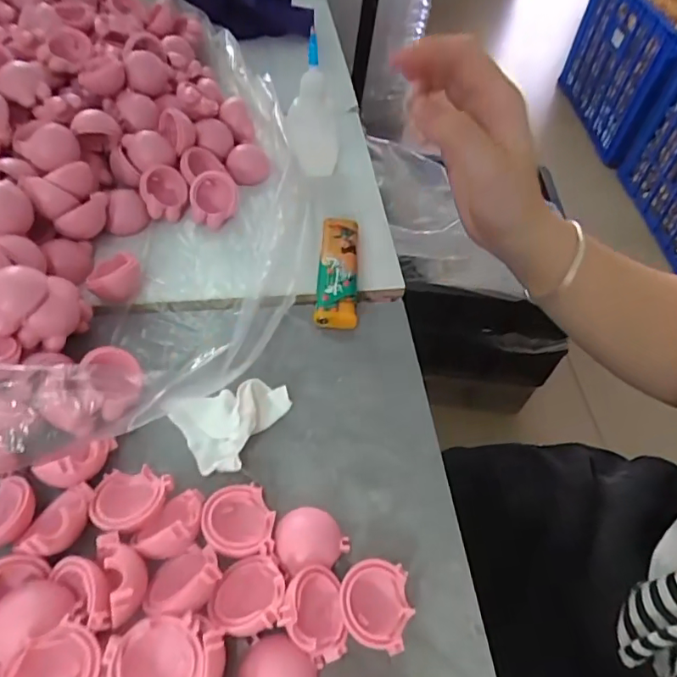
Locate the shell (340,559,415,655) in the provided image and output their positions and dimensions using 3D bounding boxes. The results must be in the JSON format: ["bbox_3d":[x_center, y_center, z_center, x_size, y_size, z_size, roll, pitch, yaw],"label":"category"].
[{"bbox_3d":[0.014,0.103,0.197,0.027,0.015,0.030,12,53,4],"label":"shell"}]

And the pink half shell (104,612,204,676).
[{"bbox_3d":[-0.062,0.112,0.175,0.030,0.018,0.026,-8,54,-11],"label":"pink half shell"}]

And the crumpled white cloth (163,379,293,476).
[{"bbox_3d":[-0.050,0.040,0.235,0.056,0.016,0.043,-8,54,-11],"label":"crumpled white cloth"}]

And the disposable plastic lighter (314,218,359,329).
[{"bbox_3d":[0.000,-0.040,0.300,0.023,0.016,0.077,5,53,-1],"label":"disposable plastic lighter"}]

